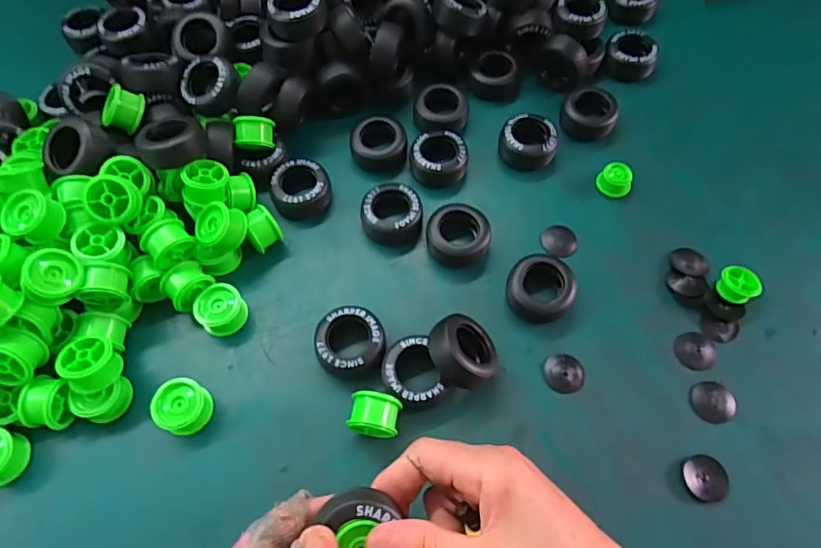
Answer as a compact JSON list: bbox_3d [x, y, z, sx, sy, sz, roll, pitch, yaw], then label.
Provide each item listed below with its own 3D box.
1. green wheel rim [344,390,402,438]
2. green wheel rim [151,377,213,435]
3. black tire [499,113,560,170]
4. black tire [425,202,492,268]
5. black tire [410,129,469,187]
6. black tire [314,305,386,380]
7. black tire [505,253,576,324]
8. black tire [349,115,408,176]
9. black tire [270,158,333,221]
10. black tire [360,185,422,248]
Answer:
[{"bbox_3d":[-0.023,0.095,0.350,0.032,0.025,0.028,8,63,5],"label":"green wheel rim"},{"bbox_3d":[-0.153,0.091,0.358,0.035,0.025,0.033,-1,63,1],"label":"green wheel rim"},{"bbox_3d":[0.102,-0.114,0.460,0.040,0.027,0.043,-1,63,1],"label":"black tire"},{"bbox_3d":[0.038,-0.031,0.419,0.048,0.028,0.042,-1,63,1],"label":"black tire"},{"bbox_3d":[0.024,-0.099,0.454,0.048,0.028,0.039,-3,63,0],"label":"black tire"},{"bbox_3d":[-0.042,0.049,0.376,0.047,0.023,0.048,-1,63,1],"label":"black tire"},{"bbox_3d":[0.097,0.011,0.394,0.047,0.024,0.044,-7,63,-2],"label":"black tire"},{"bbox_3d":[-0.027,-0.112,0.460,0.047,0.023,0.041,-5,63,-1],"label":"black tire"},{"bbox_3d":[-0.092,-0.072,0.441,0.048,0.025,0.043,-2,63,1],"label":"black tire"},{"bbox_3d":[-0.015,-0.049,0.428,0.048,0.025,0.042,-3,63,0],"label":"black tire"}]

